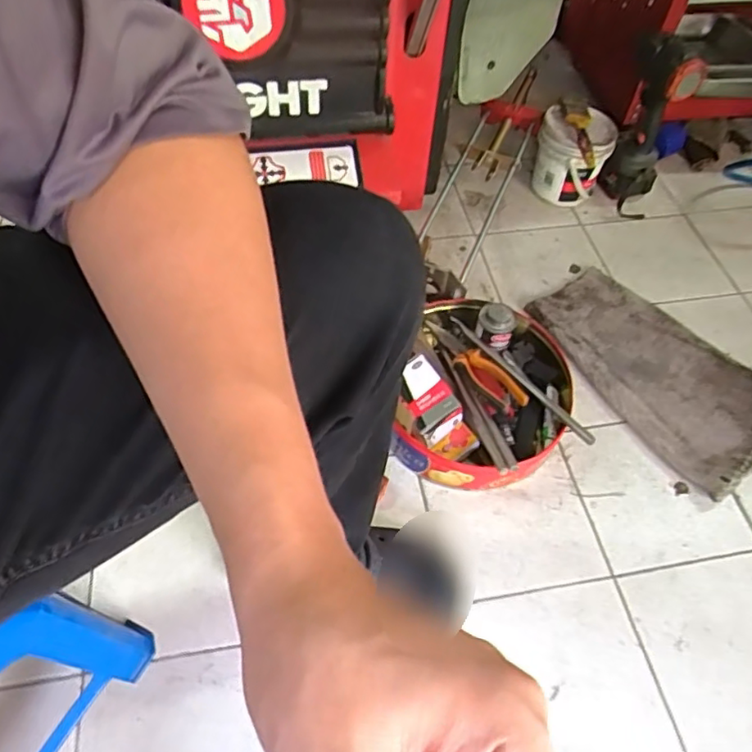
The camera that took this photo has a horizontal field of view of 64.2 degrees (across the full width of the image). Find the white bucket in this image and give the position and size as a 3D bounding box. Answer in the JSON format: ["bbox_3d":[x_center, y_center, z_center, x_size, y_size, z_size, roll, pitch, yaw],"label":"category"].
[{"bbox_3d":[0.339,-0.380,1.058,0.126,0.136,0.135,22,56,12],"label":"white bucket"}]

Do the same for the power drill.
[{"bbox_3d":[0.452,-0.415,1.015,0.114,0.262,0.107,22,56,12],"label":"power drill"}]

